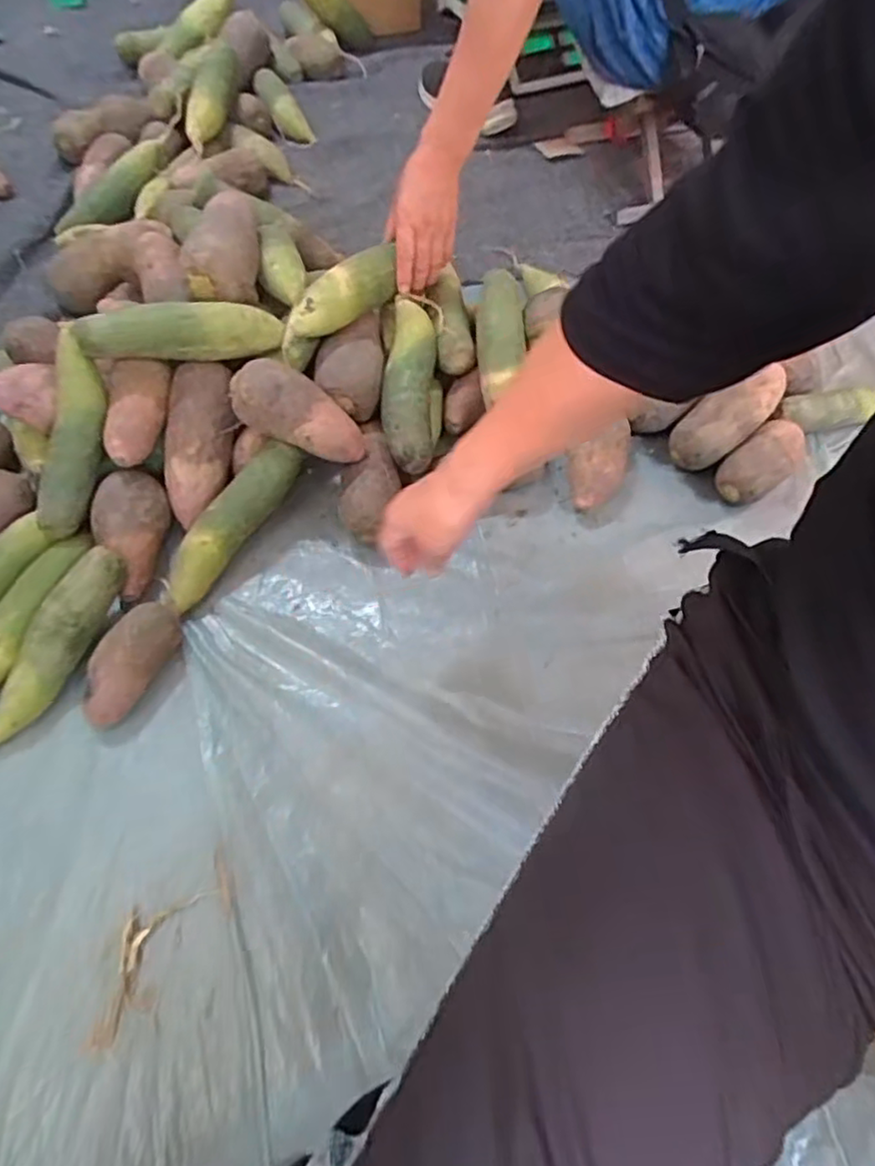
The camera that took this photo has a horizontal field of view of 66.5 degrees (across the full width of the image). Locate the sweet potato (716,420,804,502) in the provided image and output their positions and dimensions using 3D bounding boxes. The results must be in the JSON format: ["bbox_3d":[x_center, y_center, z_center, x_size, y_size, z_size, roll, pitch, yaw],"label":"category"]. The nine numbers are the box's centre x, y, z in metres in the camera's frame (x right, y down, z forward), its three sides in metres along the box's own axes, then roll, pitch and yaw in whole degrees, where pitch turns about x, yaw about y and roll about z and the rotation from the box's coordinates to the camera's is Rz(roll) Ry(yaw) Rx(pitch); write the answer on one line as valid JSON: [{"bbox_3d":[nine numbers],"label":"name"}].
[{"bbox_3d":[0.376,-0.138,0.770,0.112,0.070,0.057,-35,67,-19],"label":"sweet potato"}]

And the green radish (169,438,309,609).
[{"bbox_3d":[-0.221,-0.065,0.716,0.051,0.050,0.210,33,80,16],"label":"green radish"}]

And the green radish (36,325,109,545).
[{"bbox_3d":[-0.380,-0.151,0.696,0.044,0.042,0.203,6,88,3],"label":"green radish"}]

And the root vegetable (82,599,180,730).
[{"bbox_3d":[-0.301,0.077,0.654,0.055,0.051,0.128,21,63,11],"label":"root vegetable"}]

